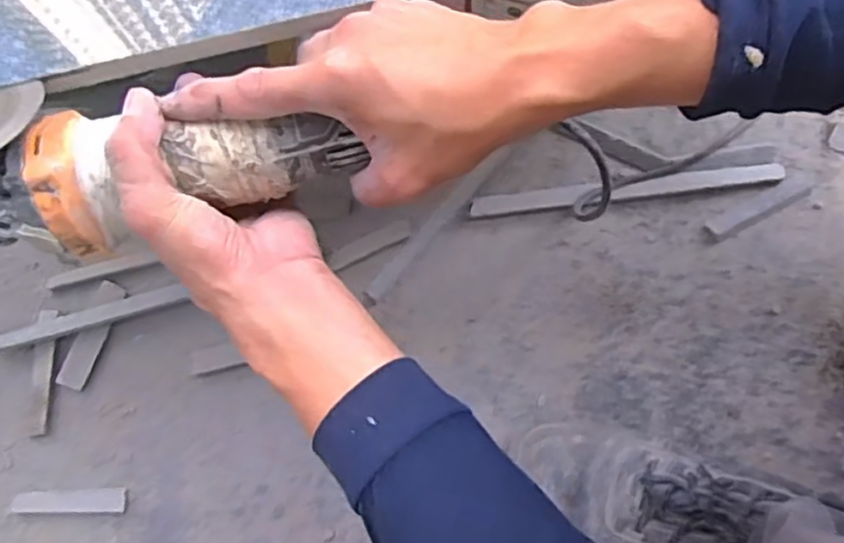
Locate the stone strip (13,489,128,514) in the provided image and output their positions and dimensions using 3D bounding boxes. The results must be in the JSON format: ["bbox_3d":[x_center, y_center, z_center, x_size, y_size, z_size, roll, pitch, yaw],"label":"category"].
[{"bbox_3d":[-0.324,0.211,0.631,0.103,0.004,0.021,-1,75,0],"label":"stone strip"}]

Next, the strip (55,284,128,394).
[{"bbox_3d":[-0.318,0.061,0.663,0.028,0.010,0.105,20,76,6],"label":"strip"}]

